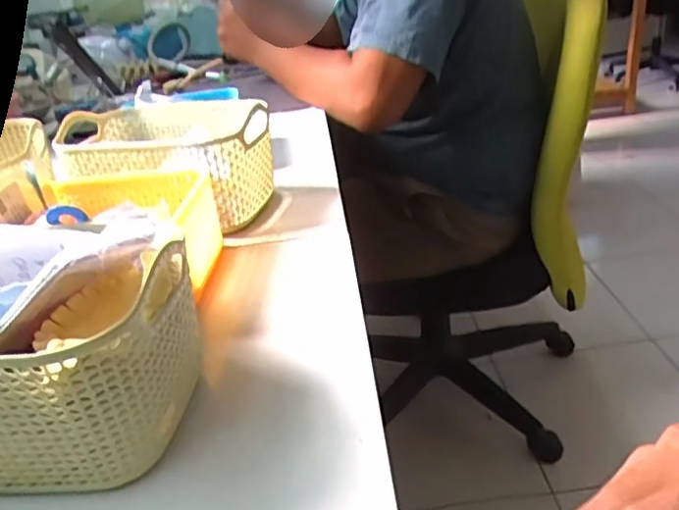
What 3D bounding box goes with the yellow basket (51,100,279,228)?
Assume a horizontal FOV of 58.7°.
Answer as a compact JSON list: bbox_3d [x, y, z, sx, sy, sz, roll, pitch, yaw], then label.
[{"bbox_3d":[-0.149,-0.074,0.528,0.174,0.084,0.133,3,30,20],"label":"yellow basket"}]

